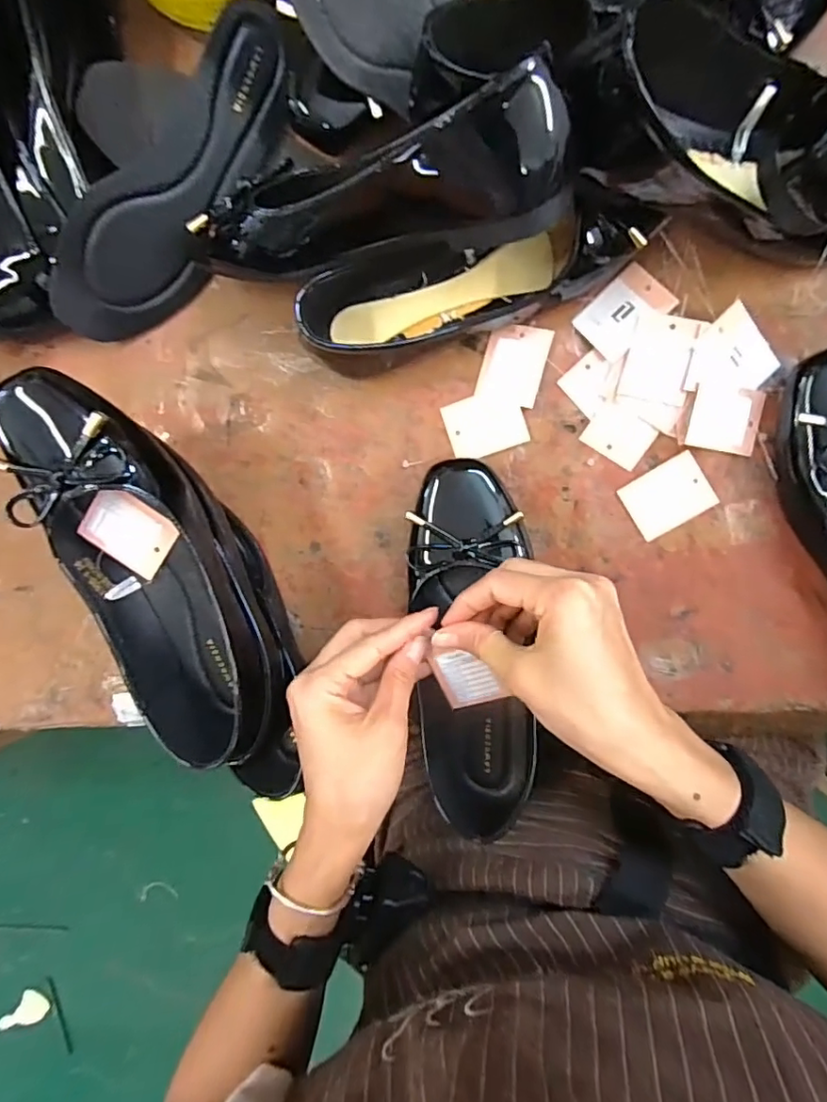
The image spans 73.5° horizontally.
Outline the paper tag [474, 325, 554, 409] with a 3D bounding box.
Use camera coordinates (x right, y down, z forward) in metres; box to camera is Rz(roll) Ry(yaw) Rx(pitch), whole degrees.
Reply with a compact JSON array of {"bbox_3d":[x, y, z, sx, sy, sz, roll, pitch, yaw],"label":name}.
[{"bbox_3d":[0.066,-0.122,0.361,0.040,0.005,0.048,16,98,6],"label":"paper tag"}]

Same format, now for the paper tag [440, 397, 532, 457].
[{"bbox_3d":[0.047,-0.084,0.368,0.049,0.004,0.040,-17,93,9],"label":"paper tag"}]

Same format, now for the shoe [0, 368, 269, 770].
[{"bbox_3d":[-0.153,0.013,0.316,0.076,0.055,0.230,-20,105,9],"label":"shoe"}]

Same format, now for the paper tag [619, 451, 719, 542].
[{"bbox_3d":[0.164,-0.034,0.356,0.050,0.004,0.040,-32,90,10],"label":"paper tag"}]

